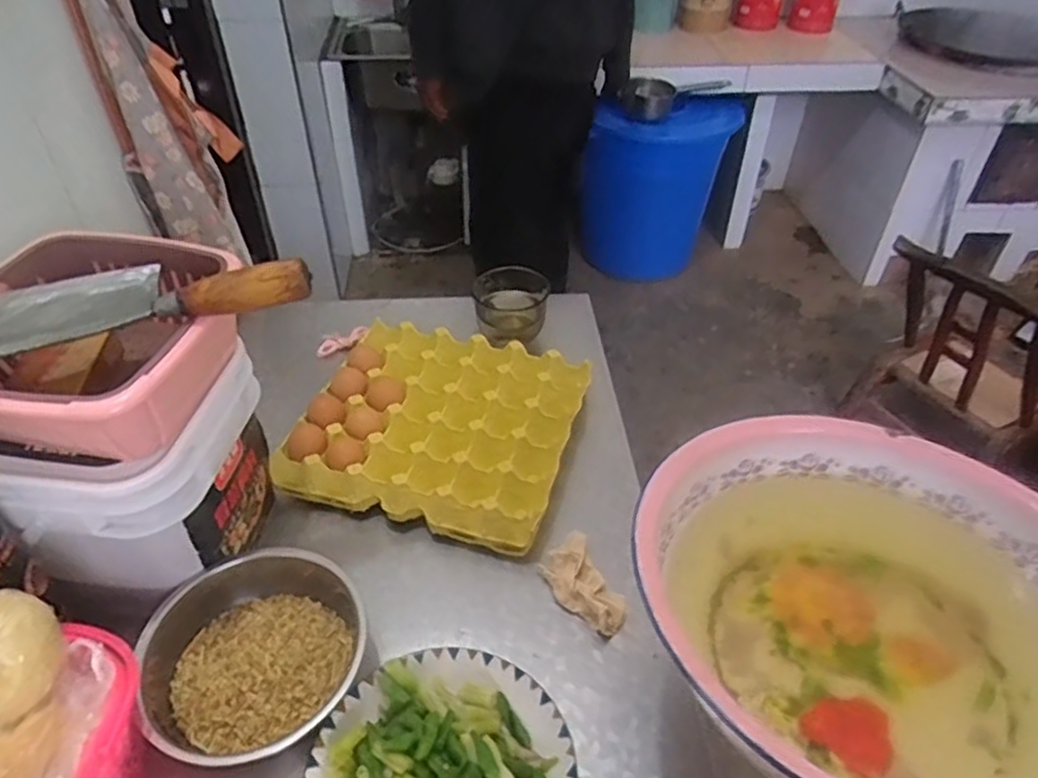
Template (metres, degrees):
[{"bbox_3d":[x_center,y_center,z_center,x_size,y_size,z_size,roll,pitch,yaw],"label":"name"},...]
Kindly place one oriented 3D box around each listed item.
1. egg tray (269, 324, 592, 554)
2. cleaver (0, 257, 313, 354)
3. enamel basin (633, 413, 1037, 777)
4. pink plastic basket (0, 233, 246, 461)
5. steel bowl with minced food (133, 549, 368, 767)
[{"bbox_3d":[-0.086,0.040,0.807,0.291,0.053,0.270,12,44,12],"label":"egg tray"},{"bbox_3d":[-0.315,-0.075,0.538,0.295,0.046,0.105,-10,44,-12],"label":"cleaver"},{"bbox_3d":[0.243,0.143,0.466,0.327,0.111,0.317,1,43,-1],"label":"enamel basin"},{"bbox_3d":[-0.340,-0.035,0.558,0.210,0.081,0.198,5,43,4],"label":"pink plastic basket"},{"bbox_3d":[-0.231,0.220,0.603,0.177,0.068,0.179,1,43,-1],"label":"steel bowl with minced food"}]

